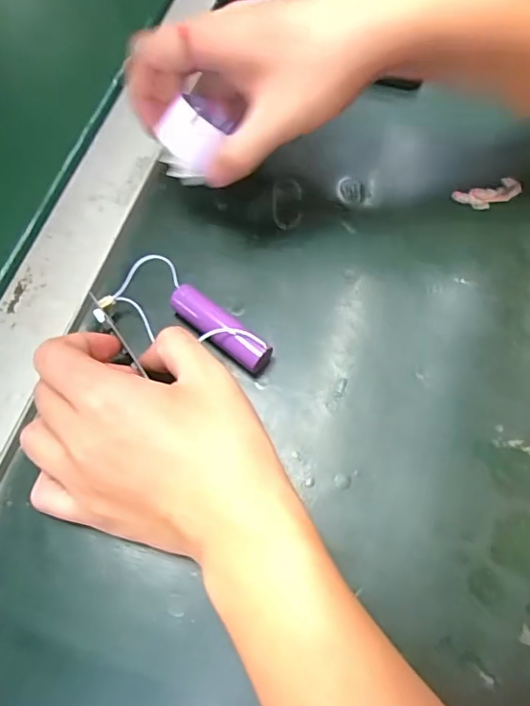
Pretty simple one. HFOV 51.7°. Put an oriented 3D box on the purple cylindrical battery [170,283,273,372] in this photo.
[{"bbox_3d":[-0.025,-0.015,0.312,0.068,0.019,0.018,38,72,14],"label":"purple cylindrical battery"}]

